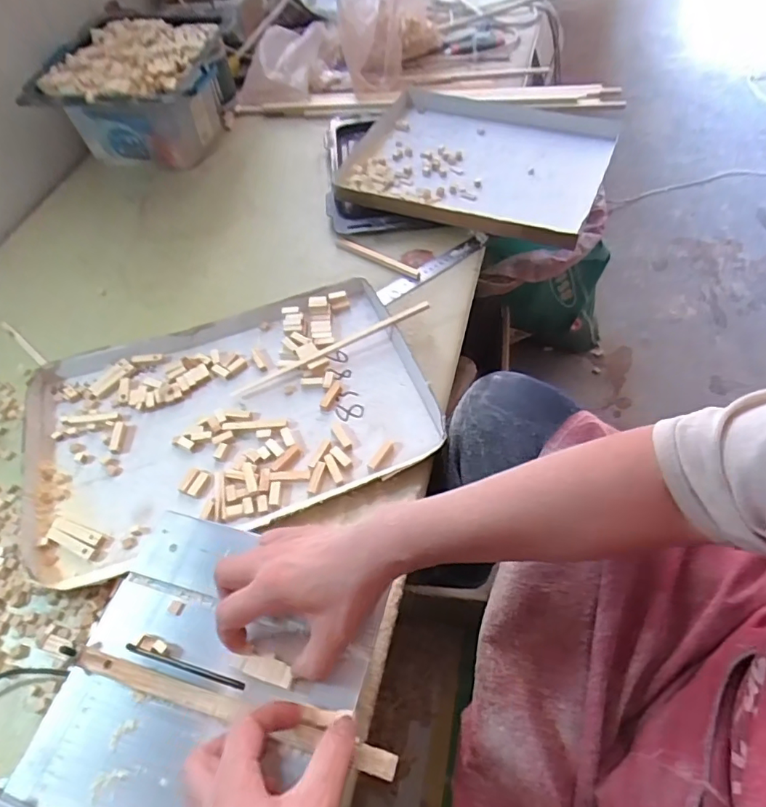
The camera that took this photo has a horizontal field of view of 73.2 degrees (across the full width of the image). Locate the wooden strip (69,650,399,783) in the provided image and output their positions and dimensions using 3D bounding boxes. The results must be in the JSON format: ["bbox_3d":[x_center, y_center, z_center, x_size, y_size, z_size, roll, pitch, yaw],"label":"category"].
[{"bbox_3d":[-0.116,0.225,0.381,0.259,0.007,0.016,11,56,13],"label":"wooden strip"}]

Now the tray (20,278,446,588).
[{"bbox_3d":[-0.187,0.009,0.636,0.463,0.034,0.317,-16,54,-7],"label":"tray"}]

